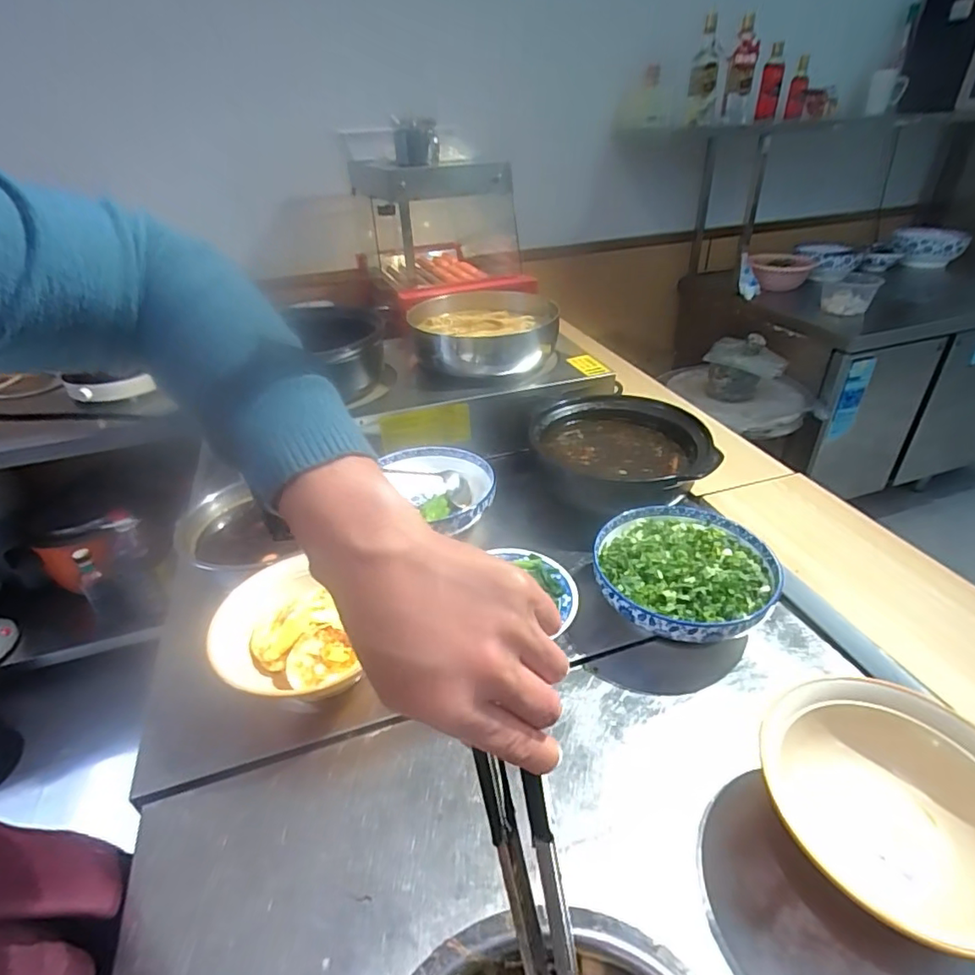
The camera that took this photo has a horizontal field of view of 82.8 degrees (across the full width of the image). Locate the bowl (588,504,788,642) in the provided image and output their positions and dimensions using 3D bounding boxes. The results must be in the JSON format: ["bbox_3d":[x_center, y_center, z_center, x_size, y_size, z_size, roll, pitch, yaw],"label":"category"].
[{"bbox_3d":[0.249,0.115,0.711,0.213,0.068,0.221,-2,34,1],"label":"bowl"}]

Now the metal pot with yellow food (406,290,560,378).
[{"bbox_3d":[-0.008,-0.321,1.144,0.290,0.119,0.284,-2,34,1],"label":"metal pot with yellow food"}]

